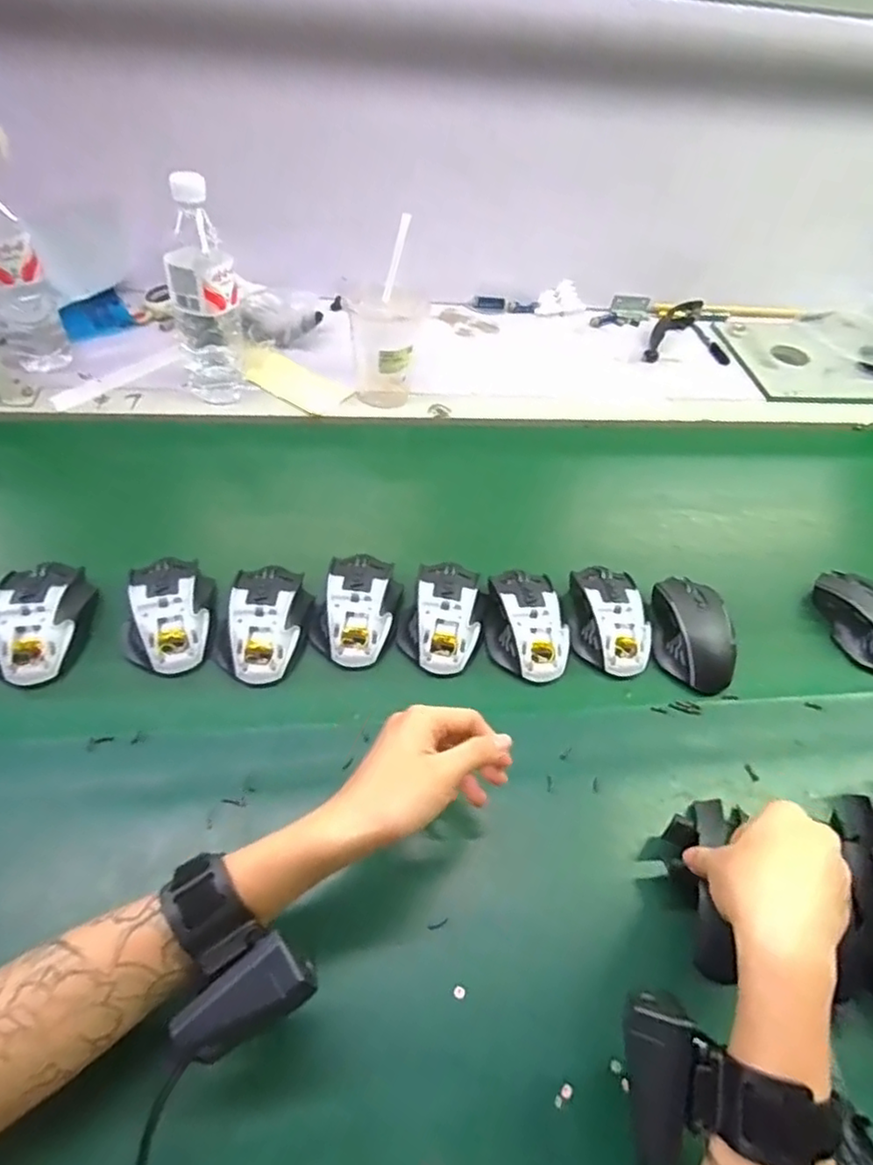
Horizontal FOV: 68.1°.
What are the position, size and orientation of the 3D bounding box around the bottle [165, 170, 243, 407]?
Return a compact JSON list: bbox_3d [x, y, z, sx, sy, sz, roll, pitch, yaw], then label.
[{"bbox_3d":[-0.251,-0.309,0.693,0.069,0.215,0.069,20,51,8],"label":"bottle"}]

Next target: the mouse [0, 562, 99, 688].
[{"bbox_3d":[-0.327,0.029,0.538,0.067,0.038,0.111,-2,51,-10],"label":"mouse"}]

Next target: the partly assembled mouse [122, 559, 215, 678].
[{"bbox_3d":[-0.232,0.021,0.554,0.072,0.033,0.109,-1,51,-8],"label":"partly assembled mouse"}]

